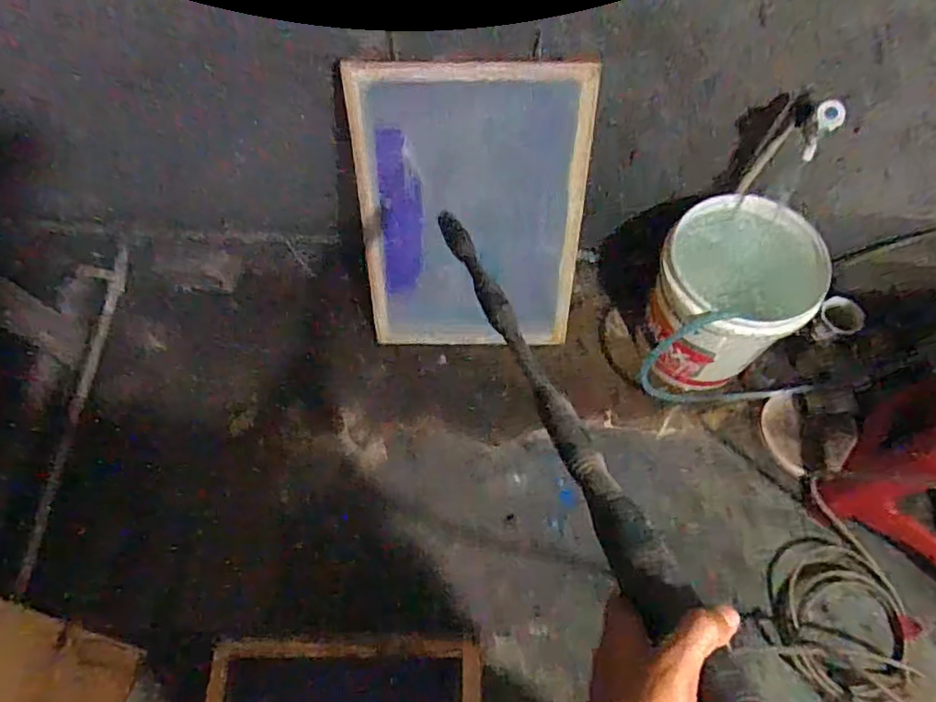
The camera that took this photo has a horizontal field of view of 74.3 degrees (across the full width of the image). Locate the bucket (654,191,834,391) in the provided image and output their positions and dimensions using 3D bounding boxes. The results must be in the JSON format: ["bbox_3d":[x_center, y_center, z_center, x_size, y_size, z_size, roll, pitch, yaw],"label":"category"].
[{"bbox_3d":[0.541,-0.117,1.310,0.300,0.315,0.291,0,62,0],"label":"bucket"}]

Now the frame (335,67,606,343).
[{"bbox_3d":[0.005,-0.270,1.294,0.458,0.618,0.035,2,36,2],"label":"frame"}]

